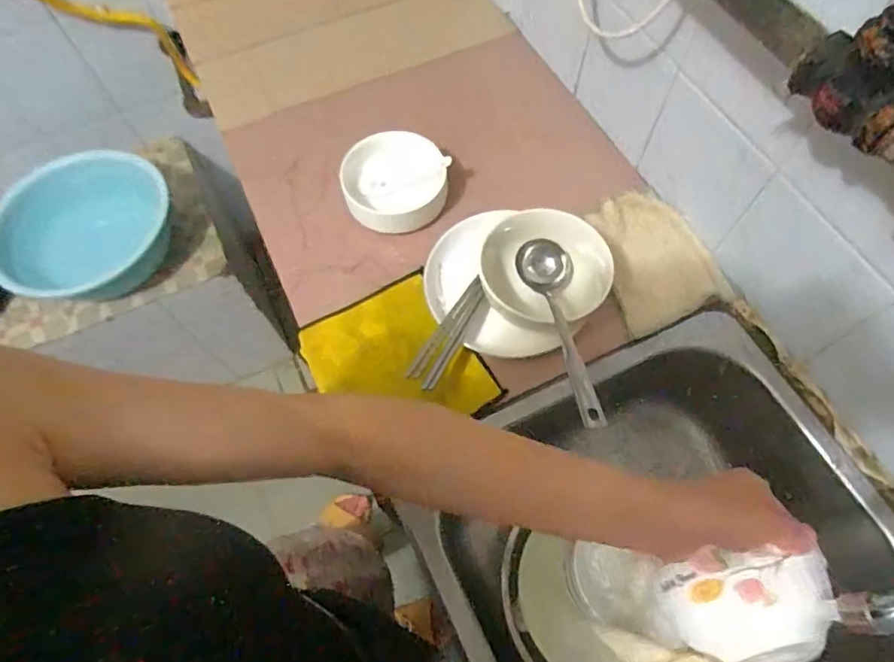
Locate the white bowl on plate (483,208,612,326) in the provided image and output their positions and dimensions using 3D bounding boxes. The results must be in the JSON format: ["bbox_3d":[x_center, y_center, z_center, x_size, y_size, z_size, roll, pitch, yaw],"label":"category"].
[{"bbox_3d":[0.101,-0.055,0.549,0.123,0.071,0.121,0,65,1],"label":"white bowl on plate"}]

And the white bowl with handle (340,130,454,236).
[{"bbox_3d":[-0.063,-0.182,0.633,0.120,0.050,0.124,0,65,1],"label":"white bowl with handle"}]

